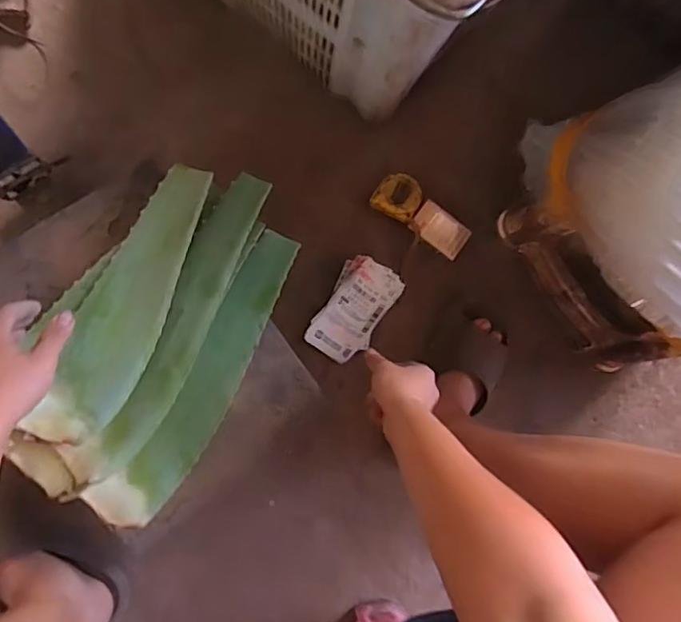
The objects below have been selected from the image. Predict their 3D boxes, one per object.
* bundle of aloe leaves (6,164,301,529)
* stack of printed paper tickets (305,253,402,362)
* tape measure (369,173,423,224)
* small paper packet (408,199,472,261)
[{"bbox_3d":[-0.202,0.016,0.615,0.227,0.100,0.393,34,82,-5],"label":"bundle of aloe leaves"},{"bbox_3d":[0.021,-0.004,0.823,0.092,0.032,0.163,34,82,-5],"label":"stack of printed paper tickets"},{"bbox_3d":[0.089,-0.176,0.837,0.070,0.034,0.074,31,82,-5],"label":"tape measure"},{"bbox_3d":[0.156,-0.127,0.838,0.086,0.008,0.062,38,74,-5],"label":"small paper packet"}]

